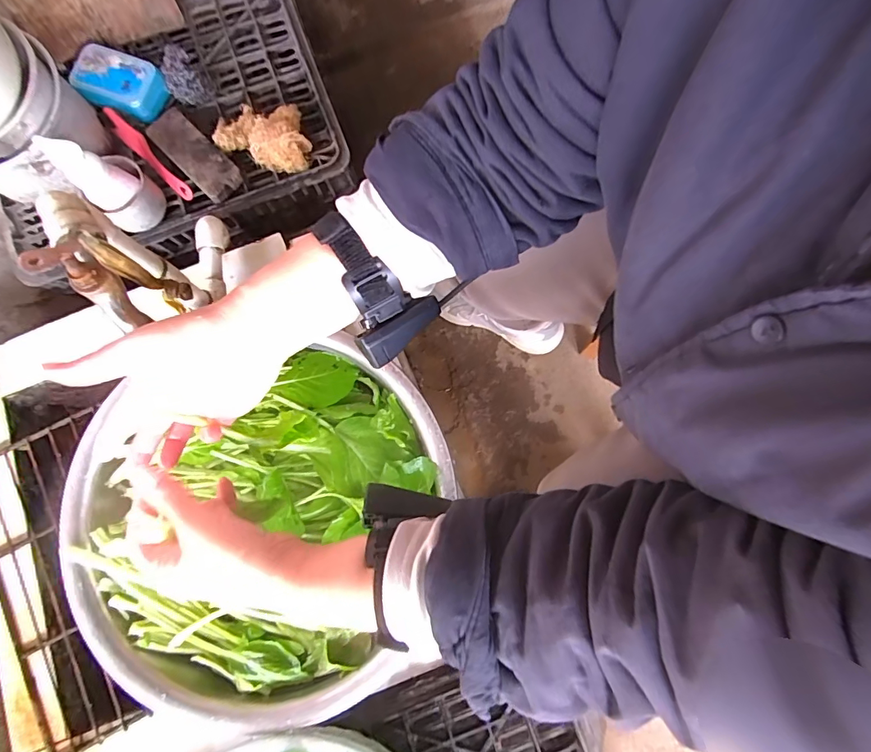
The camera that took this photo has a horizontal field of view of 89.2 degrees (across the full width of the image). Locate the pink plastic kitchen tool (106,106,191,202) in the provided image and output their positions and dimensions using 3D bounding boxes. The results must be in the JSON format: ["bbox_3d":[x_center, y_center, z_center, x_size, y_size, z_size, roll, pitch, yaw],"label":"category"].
[{"bbox_3d":[-0.399,-0.308,0.614,0.151,0.038,0.023,44,82,8],"label":"pink plastic kitchen tool"}]

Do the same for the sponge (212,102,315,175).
[{"bbox_3d":[-0.237,-0.335,0.611,0.134,0.054,0.089,6,79,1],"label":"sponge"}]

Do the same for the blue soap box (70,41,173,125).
[{"bbox_3d":[-0.437,-0.404,0.612,0.119,0.034,0.078,15,79,3],"label":"blue soap box"}]

